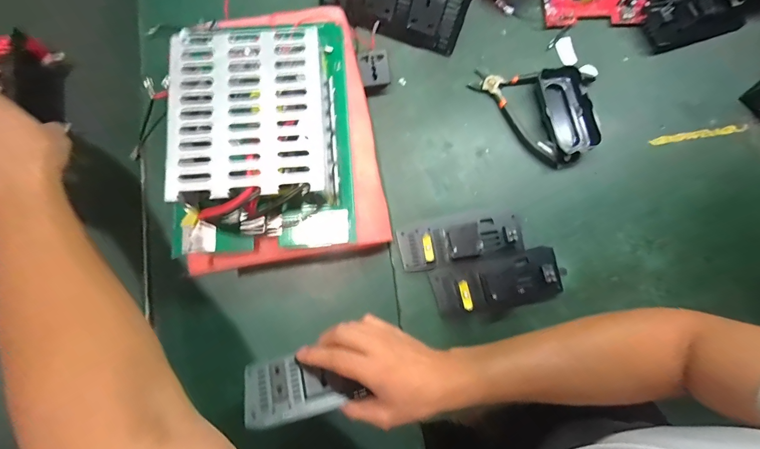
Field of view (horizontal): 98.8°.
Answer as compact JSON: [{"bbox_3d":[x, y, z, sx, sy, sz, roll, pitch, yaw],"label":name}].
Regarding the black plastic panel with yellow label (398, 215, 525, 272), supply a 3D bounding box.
[{"bbox_3d":[0.093,0.016,0.371,0.140,0.028,0.051,-10,79,-1],"label":"black plastic panel with yellow label"}]

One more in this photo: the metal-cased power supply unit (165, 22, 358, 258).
[{"bbox_3d":[-0.121,-0.099,0.325,0.181,0.063,0.242,-5,79,0],"label":"metal-cased power supply unit"}]

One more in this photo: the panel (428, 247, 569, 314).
[{"bbox_3d":[0.132,0.063,0.364,0.143,0.019,0.061,-11,79,-1],"label":"panel"}]

